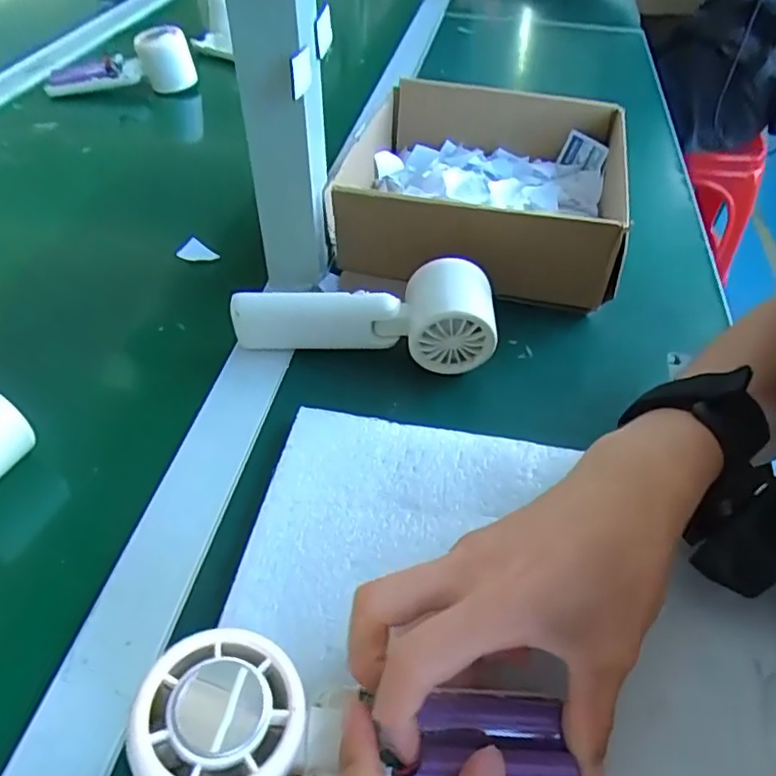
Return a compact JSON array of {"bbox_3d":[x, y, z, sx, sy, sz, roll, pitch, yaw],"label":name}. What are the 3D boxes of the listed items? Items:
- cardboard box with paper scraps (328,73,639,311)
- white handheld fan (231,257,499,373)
[{"bbox_3d":[0.082,-0.163,0.493,0.213,0.075,0.237,12,47,9],"label":"cardboard box with paper scraps"},{"bbox_3d":[-0.015,-0.046,0.391,0.166,0.049,0.050,1,46,-1],"label":"white handheld fan"}]

